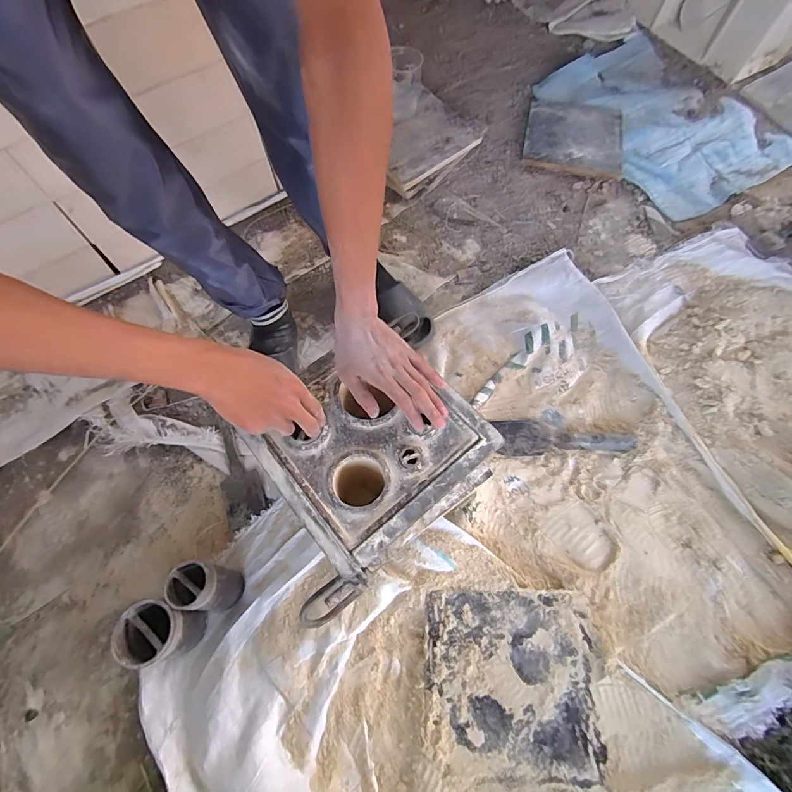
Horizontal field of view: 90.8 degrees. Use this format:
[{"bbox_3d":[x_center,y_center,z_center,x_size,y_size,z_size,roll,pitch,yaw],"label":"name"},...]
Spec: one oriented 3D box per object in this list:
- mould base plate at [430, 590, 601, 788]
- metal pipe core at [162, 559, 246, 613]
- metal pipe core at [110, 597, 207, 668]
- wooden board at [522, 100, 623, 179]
[{"bbox_3d":[0.158,0.394,0.544,0.224,0.012,0.211,1,65,2],"label":"mould base plate"},{"bbox_3d":[-0.272,0.273,0.558,0.073,0.093,0.065,2,65,2],"label":"metal pipe core"},{"bbox_3d":[-0.320,0.321,0.539,0.074,0.103,0.071,0,65,1],"label":"metal pipe core"},{"bbox_3d":[0.460,-0.676,1.002,0.238,0.028,0.261,12,71,3],"label":"wooden board"}]

